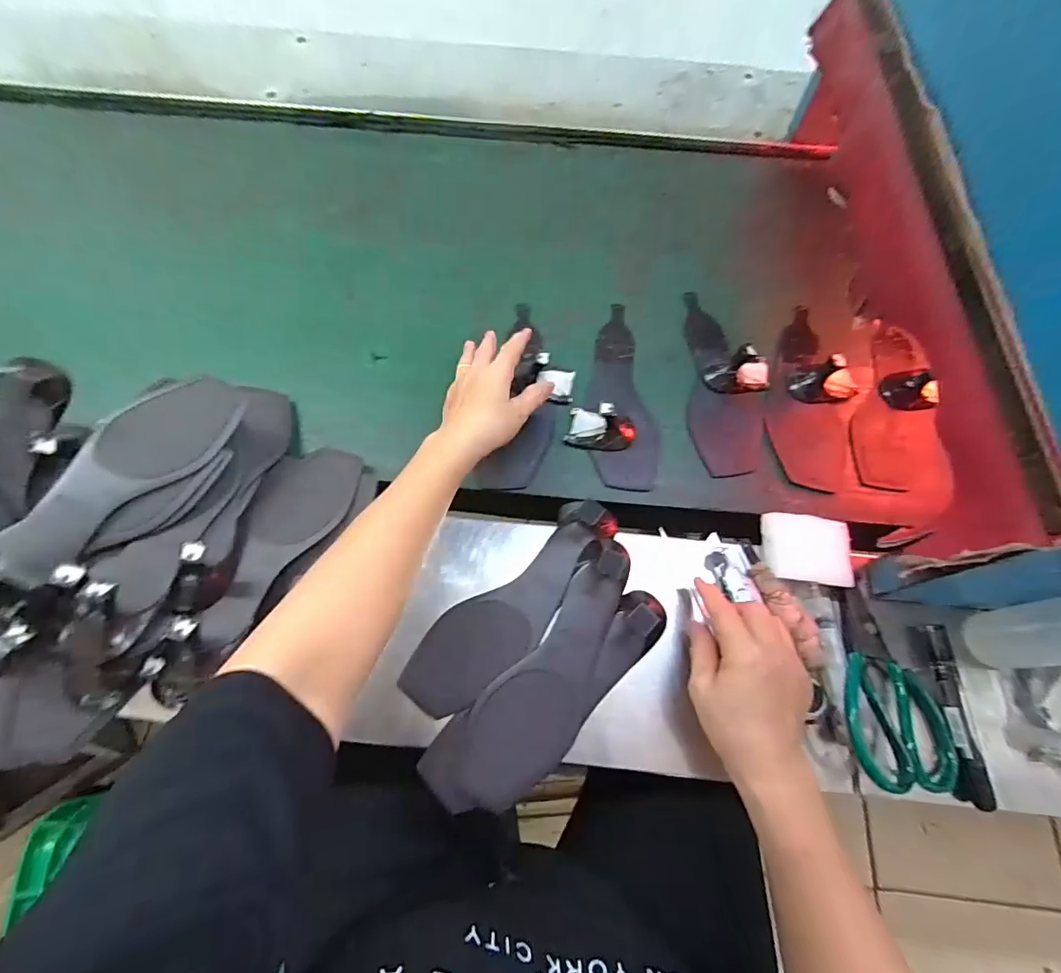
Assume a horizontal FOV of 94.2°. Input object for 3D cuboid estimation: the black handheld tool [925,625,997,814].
[{"bbox_3d":[0.348,0.185,0.402,0.019,0.016,0.135,0,68,0],"label":"black handheld tool"}]

